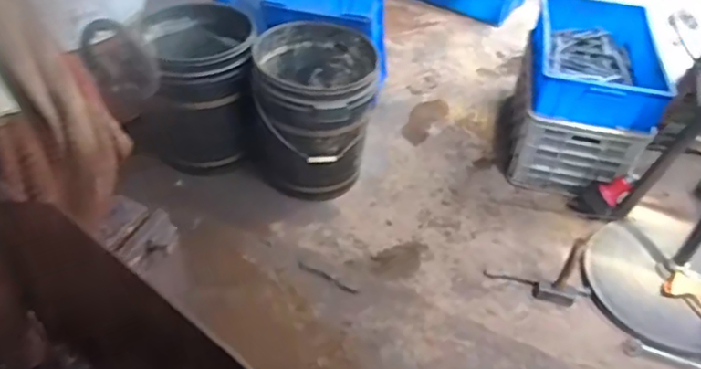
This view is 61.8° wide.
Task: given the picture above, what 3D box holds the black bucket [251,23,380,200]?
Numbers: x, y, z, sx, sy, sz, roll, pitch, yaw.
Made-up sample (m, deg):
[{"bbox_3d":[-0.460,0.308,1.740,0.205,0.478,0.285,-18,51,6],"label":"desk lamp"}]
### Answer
[{"bbox_3d":[-0.109,-0.215,1.776,0.351,0.384,0.382,1,44,-5],"label":"black bucket"}]

